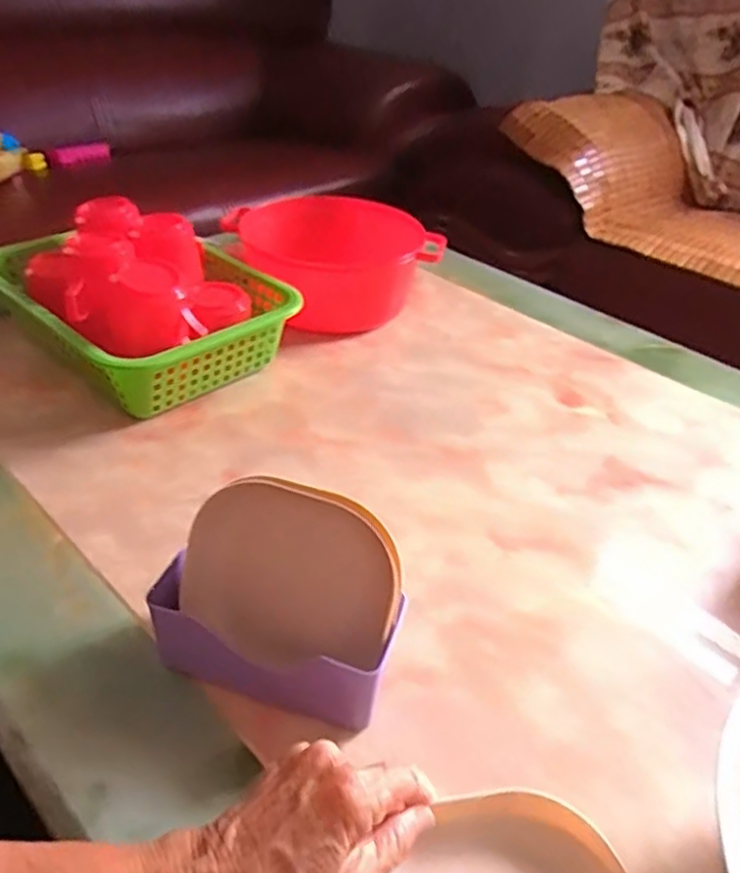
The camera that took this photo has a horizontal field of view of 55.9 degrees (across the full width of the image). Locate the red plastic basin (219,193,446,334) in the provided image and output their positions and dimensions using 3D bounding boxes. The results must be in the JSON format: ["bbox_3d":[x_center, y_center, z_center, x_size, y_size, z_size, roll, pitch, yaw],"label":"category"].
[{"bbox_3d":[-0.050,-0.214,0.864,0.222,0.094,0.222,-12,39,-22],"label":"red plastic basin"}]

